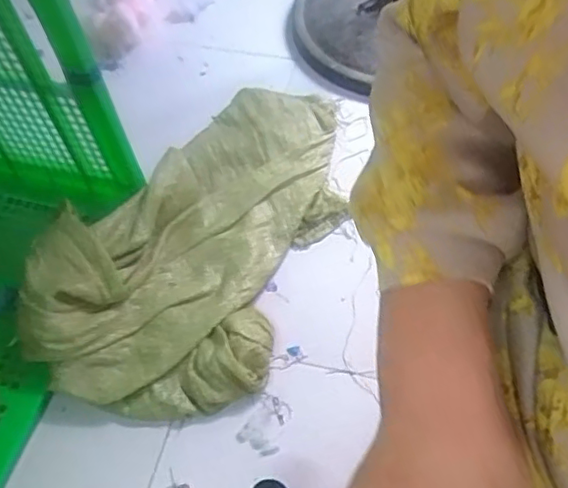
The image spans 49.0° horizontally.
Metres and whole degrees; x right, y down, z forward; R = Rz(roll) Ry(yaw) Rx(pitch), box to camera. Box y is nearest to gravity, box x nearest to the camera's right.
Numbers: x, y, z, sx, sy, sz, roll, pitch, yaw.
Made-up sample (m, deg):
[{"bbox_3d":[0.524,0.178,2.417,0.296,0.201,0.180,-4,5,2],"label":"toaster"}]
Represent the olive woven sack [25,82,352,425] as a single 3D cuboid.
[{"bbox_3d":[-0.108,-0.036,0.959,0.339,0.123,0.624,20,61,17],"label":"olive woven sack"}]

